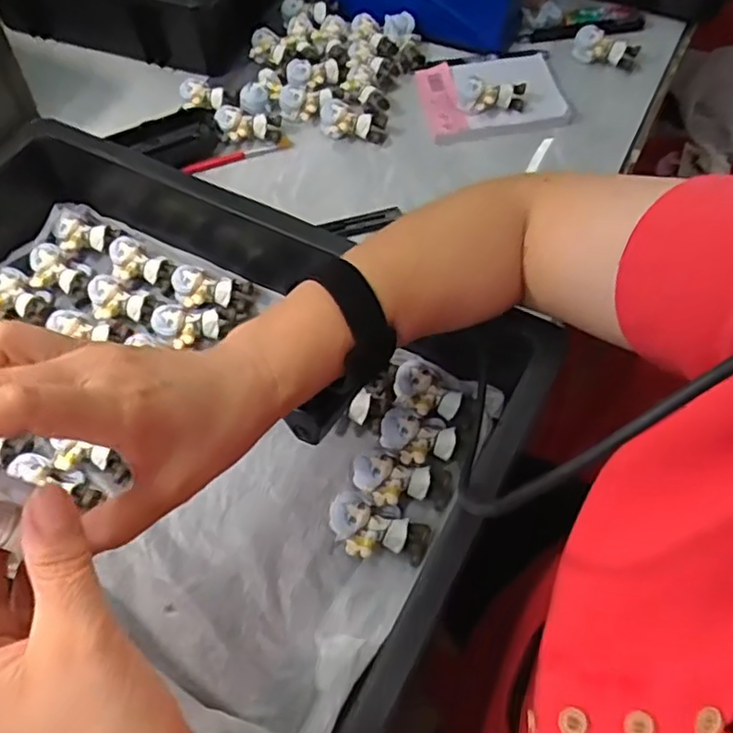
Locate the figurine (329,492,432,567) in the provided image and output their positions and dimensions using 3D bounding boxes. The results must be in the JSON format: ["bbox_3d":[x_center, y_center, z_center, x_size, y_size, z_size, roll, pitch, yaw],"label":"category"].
[{"bbox_3d":[0.008,0.103,0.409,0.063,0.019,0.039,11,59,3],"label":"figurine"}]

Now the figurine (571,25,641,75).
[{"bbox_3d":[0.227,-0.301,0.604,0.060,0.022,0.027,18,62,11],"label":"figurine"}]

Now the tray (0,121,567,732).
[{"bbox_3d":[-0.158,0.013,0.432,0.462,0.104,0.310,27,61,12],"label":"tray"}]

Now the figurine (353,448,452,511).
[{"bbox_3d":[0.023,0.077,0.419,0.063,0.017,0.033,13,59,3],"label":"figurine"}]

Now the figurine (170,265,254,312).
[{"bbox_3d":[-0.126,-0.061,0.511,0.059,0.020,0.034,20,60,8],"label":"figurine"}]

